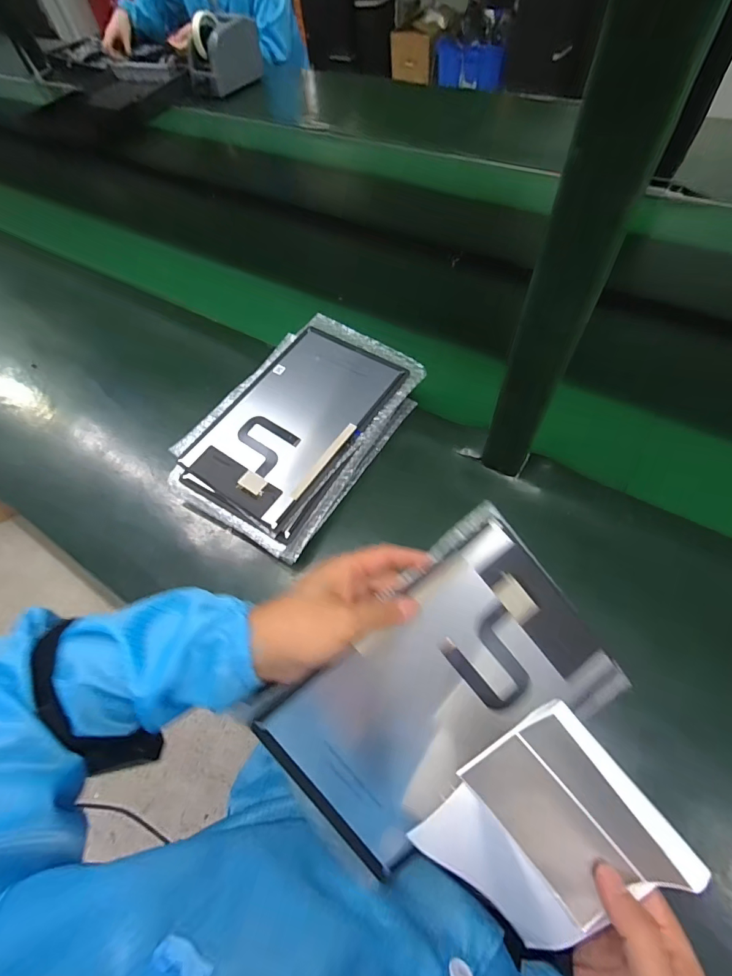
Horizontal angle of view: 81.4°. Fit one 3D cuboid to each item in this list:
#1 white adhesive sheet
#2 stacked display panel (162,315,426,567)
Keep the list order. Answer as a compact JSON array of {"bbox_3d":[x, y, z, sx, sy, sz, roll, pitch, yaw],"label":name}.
[{"bbox_3d":[0.113,0.229,0.280,0.113,0.015,0.151,47,112,16],"label":"white adhesive sheet"},{"bbox_3d":[-0.087,-0.077,0.548,0.205,0.068,0.303,28,66,18],"label":"stacked display panel"}]

